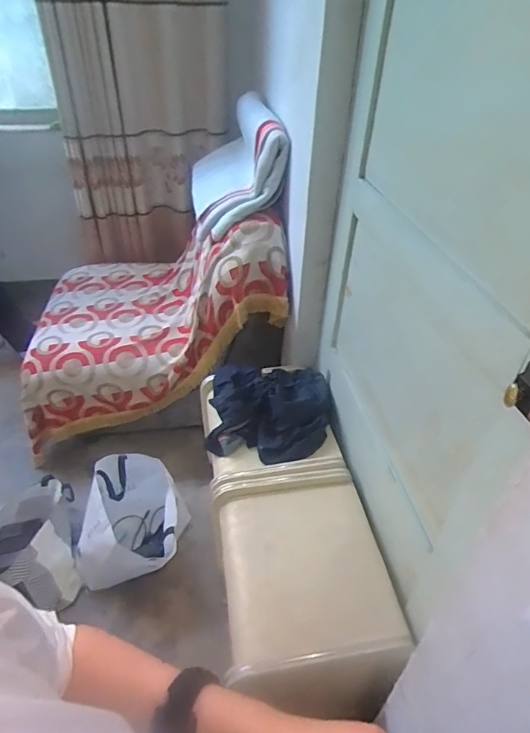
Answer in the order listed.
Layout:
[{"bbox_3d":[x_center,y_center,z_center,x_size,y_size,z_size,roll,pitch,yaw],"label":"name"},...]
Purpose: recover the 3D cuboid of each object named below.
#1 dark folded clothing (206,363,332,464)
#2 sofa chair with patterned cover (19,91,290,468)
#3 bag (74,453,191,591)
[{"bbox_3d":[0.016,0.121,1.451,0.388,0.090,0.397,3,38,-1],"label":"dark folded clothing"},{"bbox_3d":[-0.479,-0.400,1.841,0.979,1.000,0.832,-6,39,-11],"label":"sofa chair with patterned cover"},{"bbox_3d":[-0.445,0.533,1.529,0.331,0.343,0.337,2,38,-2],"label":"bag"}]

